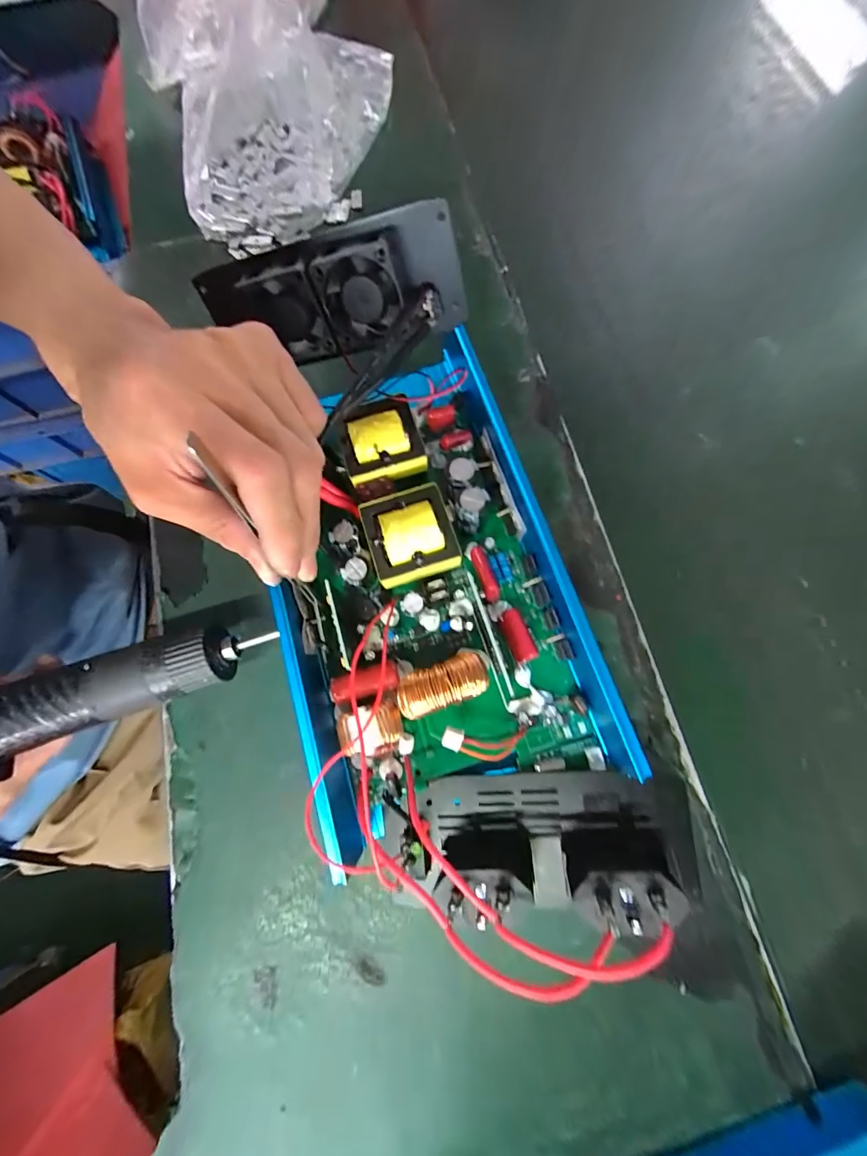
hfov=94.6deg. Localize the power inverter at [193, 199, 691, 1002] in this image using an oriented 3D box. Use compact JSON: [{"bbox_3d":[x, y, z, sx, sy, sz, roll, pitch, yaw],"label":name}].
[{"bbox_3d":[0.000,-0.006,0.191,0.146,0.084,0.321,-15,82,-3],"label":"power inverter"}]

